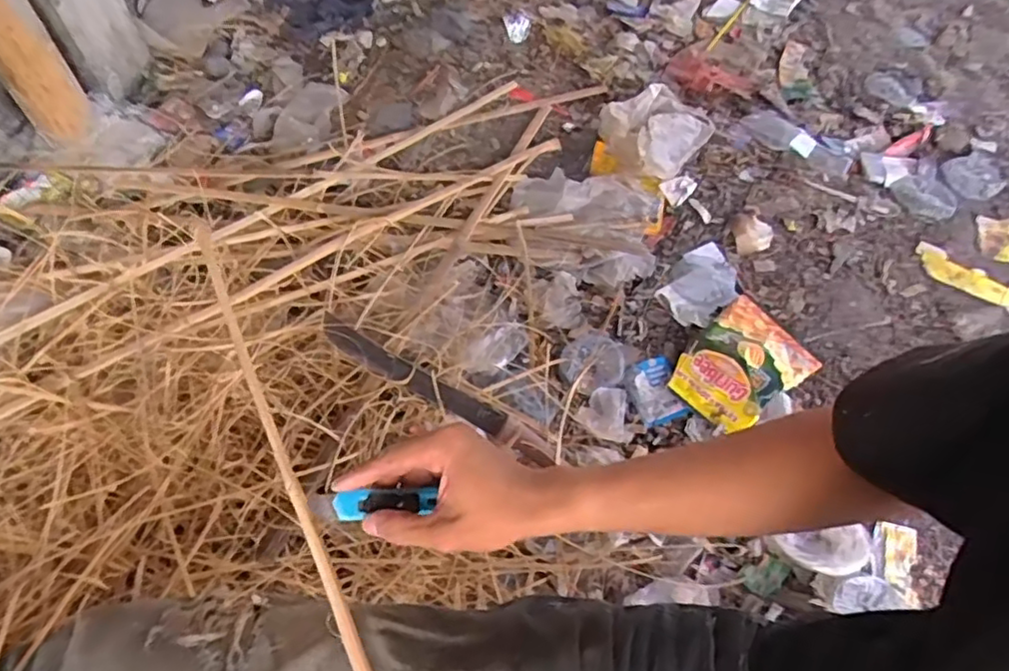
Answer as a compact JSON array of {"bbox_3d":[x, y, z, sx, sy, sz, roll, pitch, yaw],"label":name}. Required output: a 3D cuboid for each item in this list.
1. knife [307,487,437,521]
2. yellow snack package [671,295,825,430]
[{"bbox_3d":[-0.096,0.124,0.469,0.093,0.012,0.020,3,55,-27],"label":"knife"},{"bbox_3d":[0.334,0.041,0.886,0.177,0.036,0.138,-36,66,-21],"label":"yellow snack package"}]

